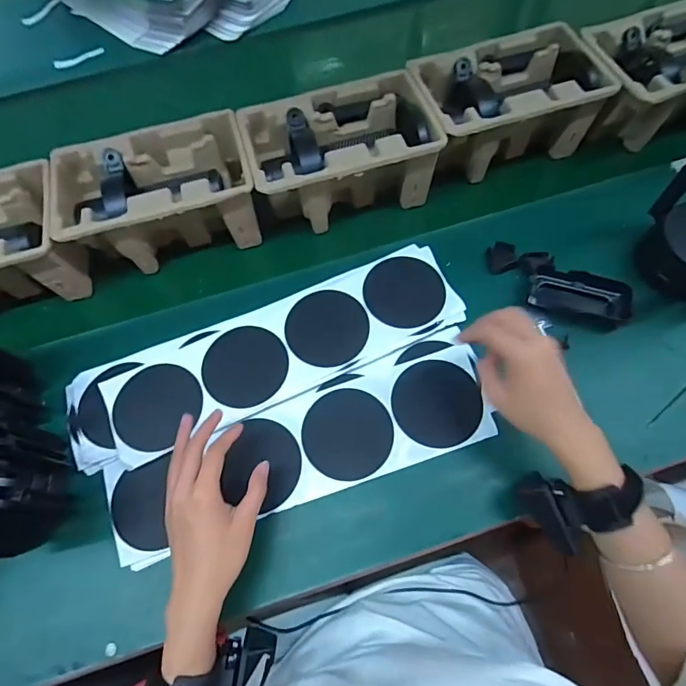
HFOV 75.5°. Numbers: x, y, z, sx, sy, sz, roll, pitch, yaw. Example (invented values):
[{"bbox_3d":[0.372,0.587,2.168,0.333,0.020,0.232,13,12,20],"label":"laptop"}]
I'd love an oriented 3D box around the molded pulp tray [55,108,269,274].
[{"bbox_3d":[-0.221,-0.178,0.554,0.218,0.101,0.146,-18,62,-5],"label":"molded pulp tray"}]

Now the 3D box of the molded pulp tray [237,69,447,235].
[{"bbox_3d":[-0.003,-0.236,0.572,0.219,0.104,0.150,-15,62,-4],"label":"molded pulp tray"}]

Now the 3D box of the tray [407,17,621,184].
[{"bbox_3d":[0.213,-0.313,0.593,0.226,0.102,0.150,-17,62,-5],"label":"tray"}]

